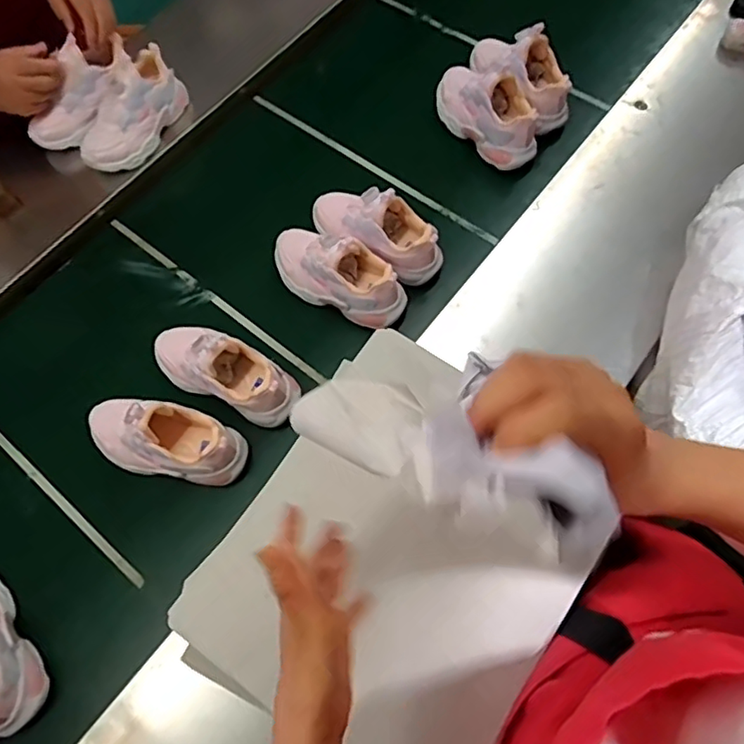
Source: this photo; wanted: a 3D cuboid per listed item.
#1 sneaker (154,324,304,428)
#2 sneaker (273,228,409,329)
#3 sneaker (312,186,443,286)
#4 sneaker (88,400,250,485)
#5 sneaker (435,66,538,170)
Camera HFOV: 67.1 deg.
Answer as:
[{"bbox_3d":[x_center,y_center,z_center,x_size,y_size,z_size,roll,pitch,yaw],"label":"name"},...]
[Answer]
[{"bbox_3d":[-0.187,-0.009,0.686,0.198,0.106,0.081,25,71,12],"label":"sneaker"},{"bbox_3d":[-0.050,-0.135,0.729,0.198,0.091,0.075,26,71,12],"label":"sneaker"},{"bbox_3d":[0.003,-0.196,0.753,0.196,0.104,0.074,33,73,14],"label":"sneaker"},{"bbox_3d":[-0.250,0.076,0.654,0.197,0.106,0.077,11,69,7],"label":"sneaker"},{"bbox_3d":[0.168,-0.396,0.829,0.072,0.099,0.202,-40,72,-13],"label":"sneaker"}]

